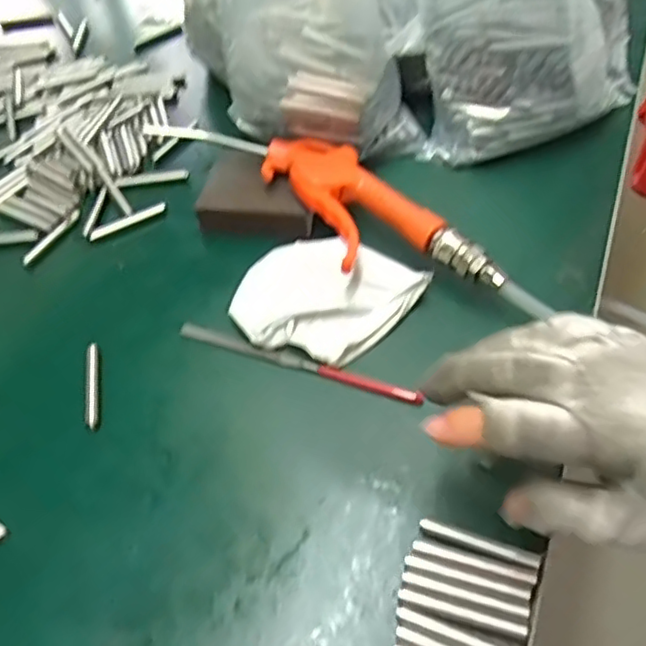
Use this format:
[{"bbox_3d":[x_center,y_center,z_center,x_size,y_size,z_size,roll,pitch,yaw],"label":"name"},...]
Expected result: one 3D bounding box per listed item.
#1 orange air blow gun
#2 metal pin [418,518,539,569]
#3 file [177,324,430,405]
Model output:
[{"bbox_3d":[0.002,-0.083,0.449,0.091,0.044,0.269,-37,56,-23],"label":"orange air blow gun"},{"bbox_3d":[0.076,0.107,0.312,0.057,0.004,0.008,16,53,18],"label":"metal pin"},{"bbox_3d":[-0.017,0.024,0.392,0.159,0.004,0.008,16,53,18],"label":"file"}]

